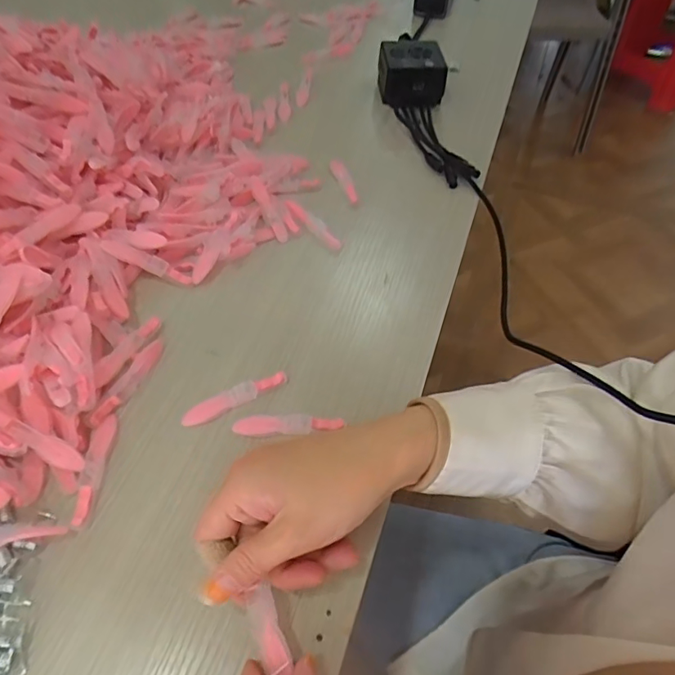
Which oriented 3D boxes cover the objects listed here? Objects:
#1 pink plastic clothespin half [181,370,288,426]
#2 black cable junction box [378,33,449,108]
[{"bbox_3d":[-0.073,0.043,0.363,0.079,0.008,0.012,-22,56,-18],"label":"pink plastic clothespin half"},{"bbox_3d":[0.093,-0.334,0.626,0.076,0.055,0.087,2,52,-1],"label":"black cable junction box"}]

